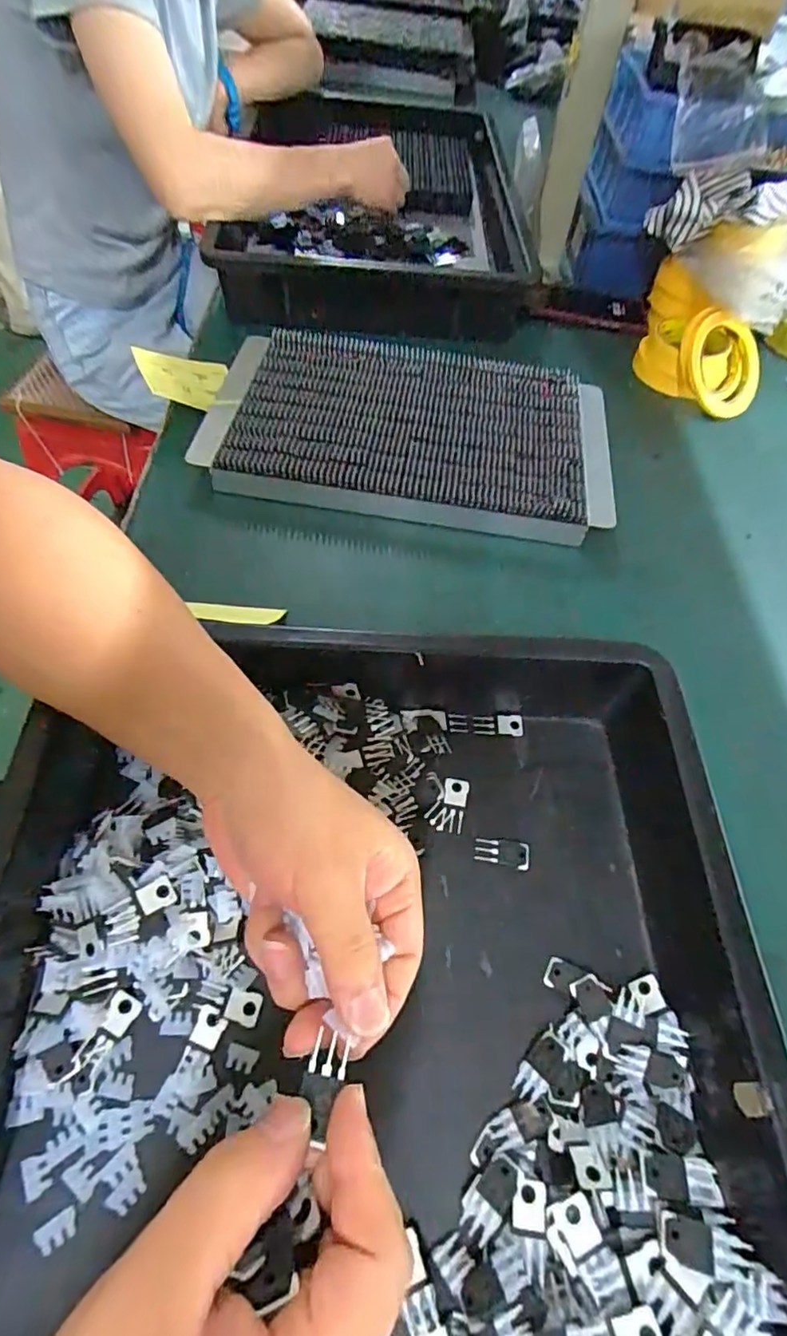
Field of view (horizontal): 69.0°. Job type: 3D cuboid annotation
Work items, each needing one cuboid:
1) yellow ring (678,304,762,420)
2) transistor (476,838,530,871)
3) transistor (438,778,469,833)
[{"bbox_3d":[0.369,-0.342,0.644,0.121,0.017,0.107,21,87,-30],"label":"yellow ring"},{"bbox_3d":[0.068,0.114,0.356,0.033,0.004,0.017,11,58,2],"label":"transistor"},{"bbox_3d":[0.039,0.087,0.366,0.016,0.004,0.034,12,58,3],"label":"transistor"}]

